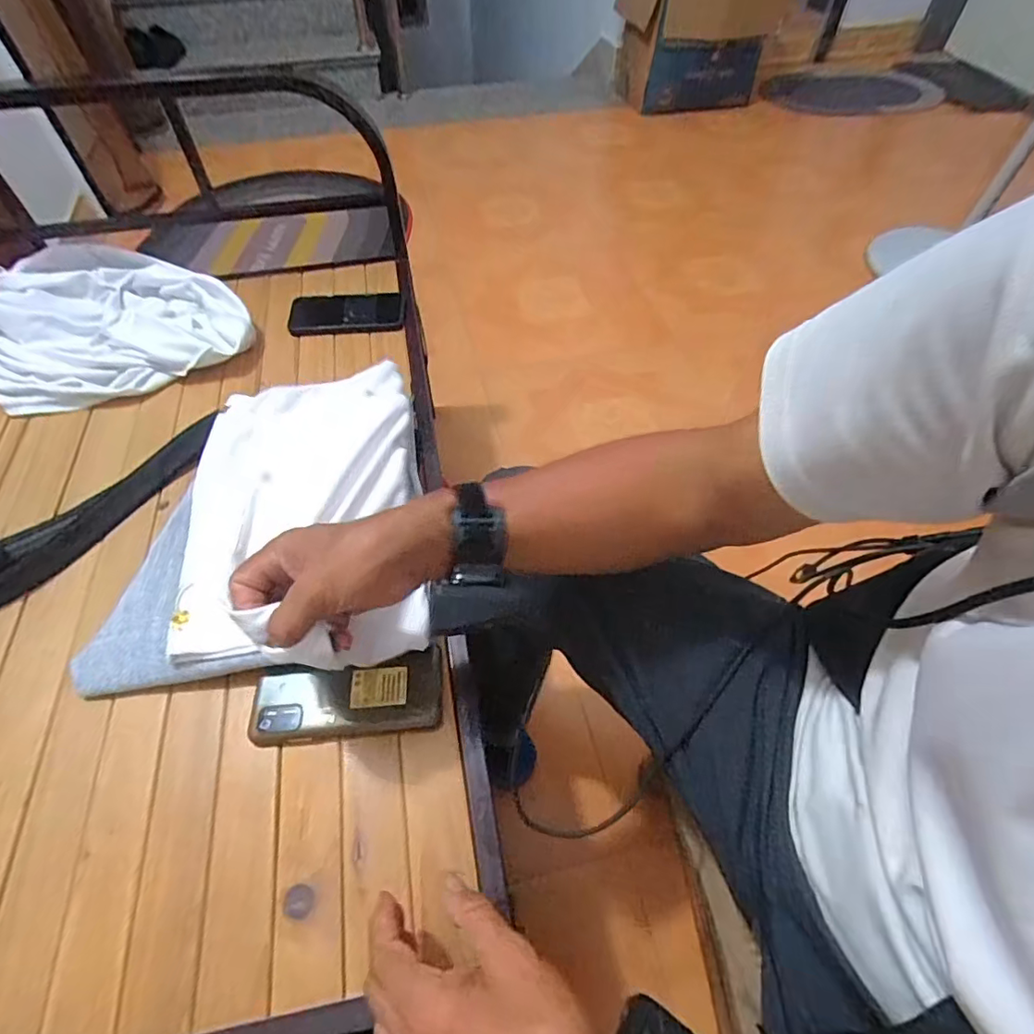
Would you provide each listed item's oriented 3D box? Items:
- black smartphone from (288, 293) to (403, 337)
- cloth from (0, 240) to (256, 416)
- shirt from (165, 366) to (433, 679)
[{"bbox_3d":[-0.246,-0.300,0.791,0.165,0.015,0.083,-4,62,2],"label":"black smartphone"},{"bbox_3d":[-0.570,-0.274,0.752,0.340,0.070,0.302,-24,58,-16],"label":"cloth"},{"bbox_3d":[-0.216,-0.016,0.543,0.226,0.041,0.337,-8,55,-5],"label":"shirt"}]

